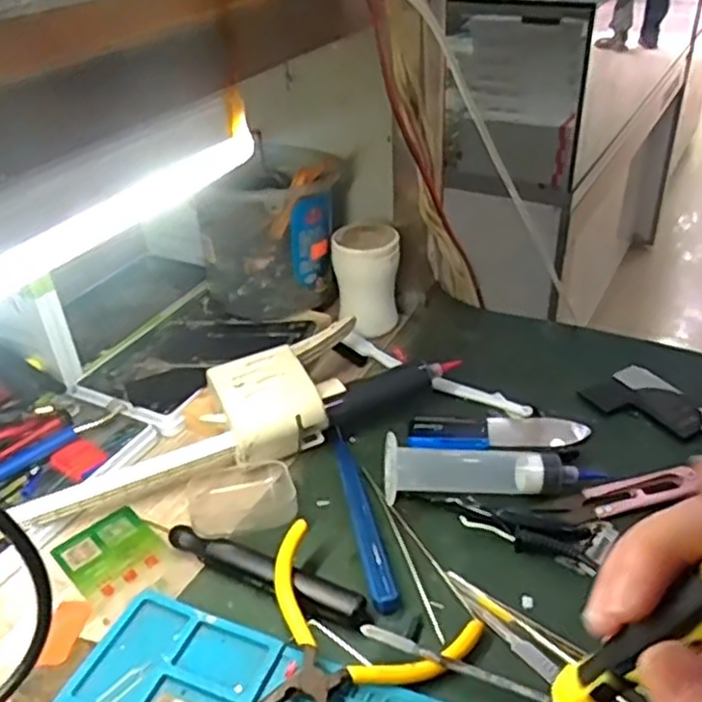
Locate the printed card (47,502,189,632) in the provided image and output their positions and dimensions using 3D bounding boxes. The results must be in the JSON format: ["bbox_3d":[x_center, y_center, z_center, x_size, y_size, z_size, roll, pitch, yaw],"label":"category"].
[{"bbox_3d":[-0.139,0.124,0.433,0.052,0.006,0.072,-29,43,-33],"label":"printed card"}]

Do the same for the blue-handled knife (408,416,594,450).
[{"bbox_3d":[0.101,0.055,0.505,0.118,0.008,0.037,-2,35,0],"label":"blue-handled knife"}]

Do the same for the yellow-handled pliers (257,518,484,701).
[{"bbox_3d":[-0.007,0.147,0.356,0.111,0.021,0.104,16,39,25],"label":"yellow-handled pliers"}]

